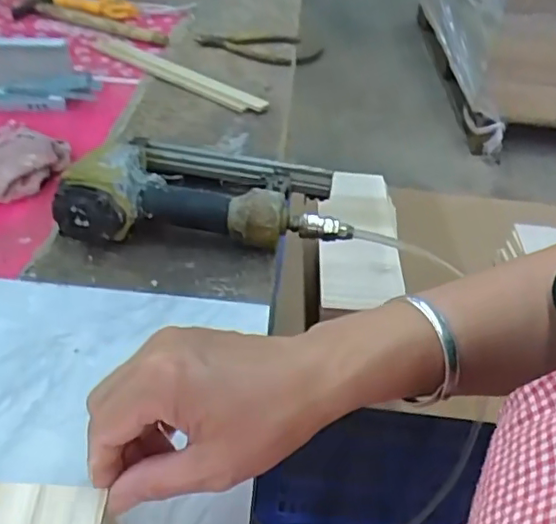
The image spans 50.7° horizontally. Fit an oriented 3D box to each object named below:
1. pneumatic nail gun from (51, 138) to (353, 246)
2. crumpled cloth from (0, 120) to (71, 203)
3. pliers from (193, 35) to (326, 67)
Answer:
[{"bbox_3d":[-0.061,-0.073,0.555,0.244,0.065,0.155,5,42,-2],"label":"pneumatic nail gun"},{"bbox_3d":[-0.263,-0.105,0.591,0.105,0.041,0.098,-14,44,-21],"label":"crumpled cloth"},{"bbox_3d":[-0.031,-0.318,0.858,0.182,0.022,0.091,16,42,13],"label":"pliers"}]

